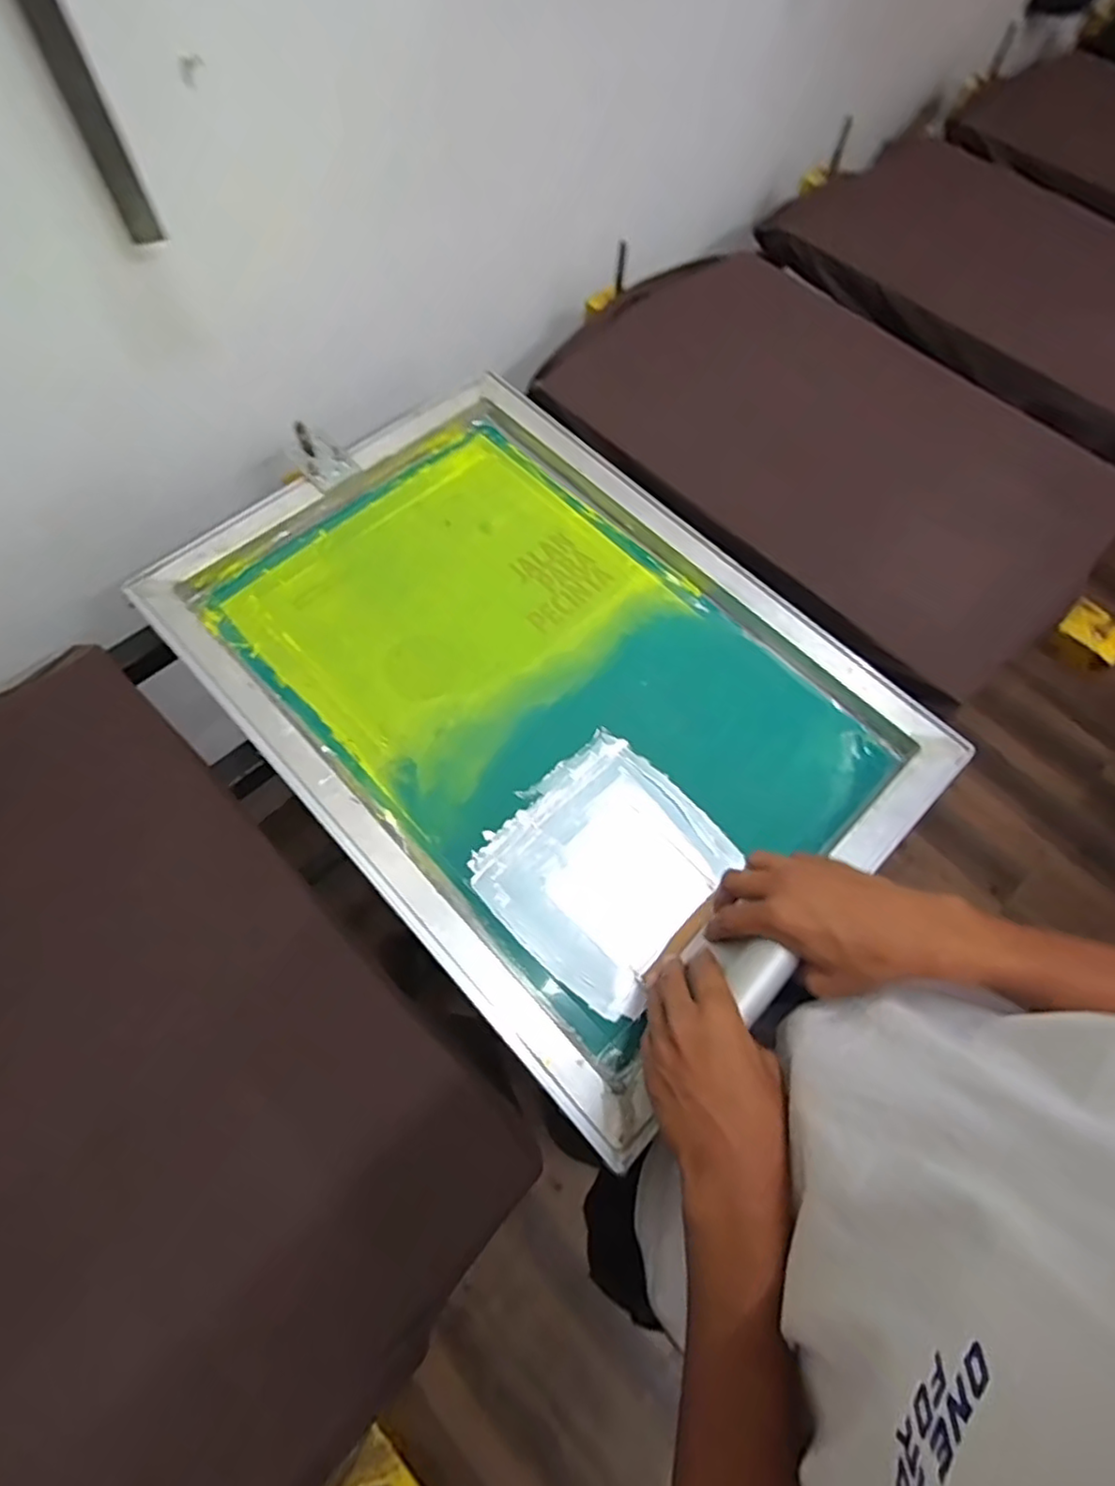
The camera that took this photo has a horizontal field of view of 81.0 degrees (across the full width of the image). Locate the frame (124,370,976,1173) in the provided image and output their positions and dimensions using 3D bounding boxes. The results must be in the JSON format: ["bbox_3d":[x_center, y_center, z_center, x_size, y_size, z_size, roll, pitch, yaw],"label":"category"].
[{"bbox_3d":[-0.019,-0.066,0.620,0.467,0.030,0.643,-41,74,-18],"label":"frame"}]

